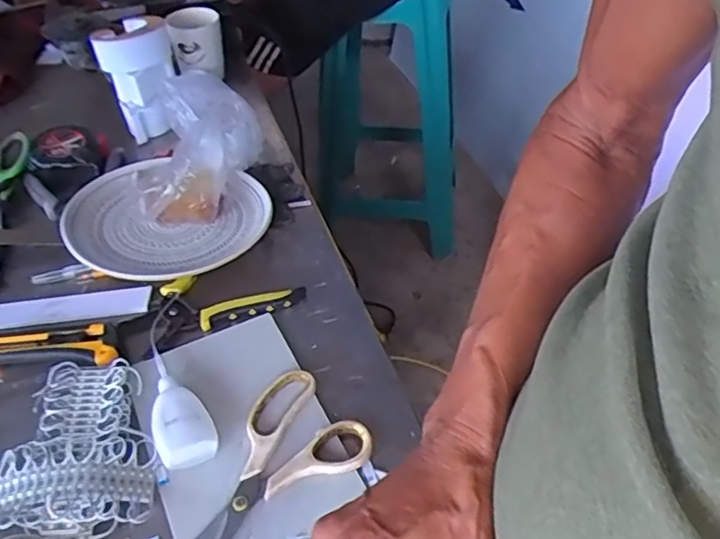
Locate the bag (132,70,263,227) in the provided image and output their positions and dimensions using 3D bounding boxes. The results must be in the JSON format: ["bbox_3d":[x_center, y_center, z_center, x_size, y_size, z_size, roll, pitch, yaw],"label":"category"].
[{"bbox_3d":[-0.180,-0.135,0.693,0.143,0.083,0.170,-11,46,-11],"label":"bag"}]

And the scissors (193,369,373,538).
[{"bbox_3d":[-0.083,0.152,0.476,0.167,0.014,0.102,-33,52,-26],"label":"scissors"}]

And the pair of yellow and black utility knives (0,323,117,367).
[{"bbox_3d":[-0.286,0.070,0.565,0.139,0.018,0.039,2,45,5],"label":"pair of yellow and black utility knives"}]

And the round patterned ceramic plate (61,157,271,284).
[{"bbox_3d":[-0.205,-0.050,0.662,0.191,0.042,0.181,-2,45,2],"label":"round patterned ceramic plate"}]

